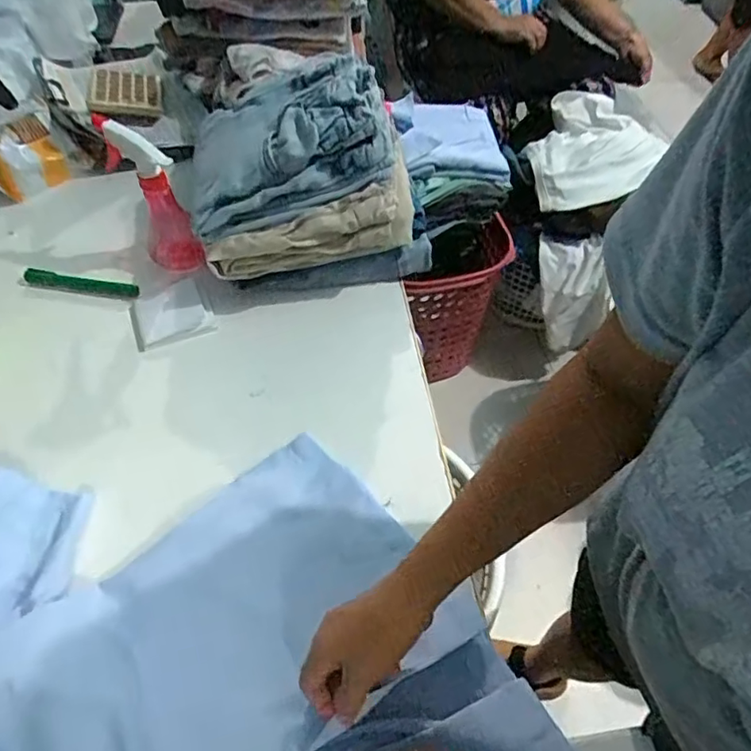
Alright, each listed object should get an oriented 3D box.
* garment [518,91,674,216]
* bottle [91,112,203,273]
[{"bbox_3d":[0.478,-0.529,1.322,0.279,0.088,0.323,-8,53,-7],"label":"garment"},{"bbox_3d":[-0.260,-0.208,0.667,0.068,0.172,0.078,-18,56,-13],"label":"bottle"}]

